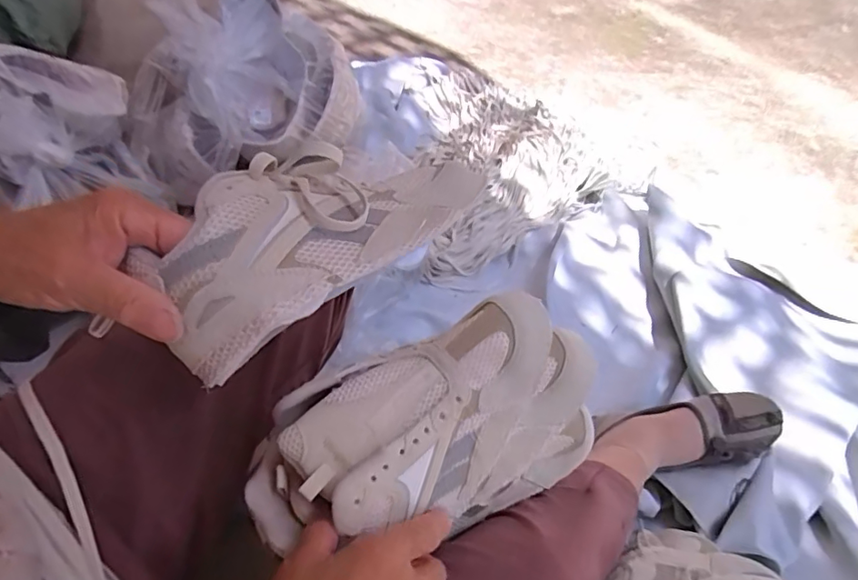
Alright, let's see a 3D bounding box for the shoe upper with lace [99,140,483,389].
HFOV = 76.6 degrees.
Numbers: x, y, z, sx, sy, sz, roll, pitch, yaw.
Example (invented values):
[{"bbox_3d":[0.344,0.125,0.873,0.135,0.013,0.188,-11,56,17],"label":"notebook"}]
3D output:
[{"bbox_3d":[-0.061,-0.031,0.318,0.197,0.061,0.088,-31,61,-28],"label":"shoe upper with lace"}]

